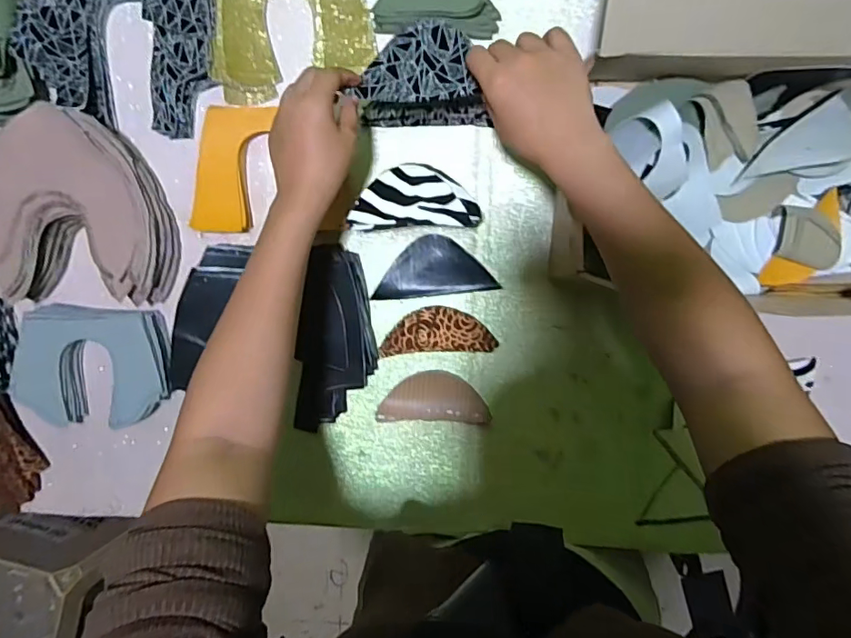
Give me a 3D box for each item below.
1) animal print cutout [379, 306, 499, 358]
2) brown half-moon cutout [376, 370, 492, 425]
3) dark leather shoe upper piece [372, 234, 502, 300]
[{"bbox_3d":[0.012,0.012,0.541,0.115,0.015,0.048,-4,93,2],"label":"animal print cutout"},{"bbox_3d":[0.010,0.084,0.552,0.116,0.005,0.054,1,93,1],"label":"brown half-moon cutout"},{"bbox_3d":[0.008,-0.055,0.542,0.123,0.007,0.061,-6,93,2],"label":"dark leather shoe upper piece"}]

